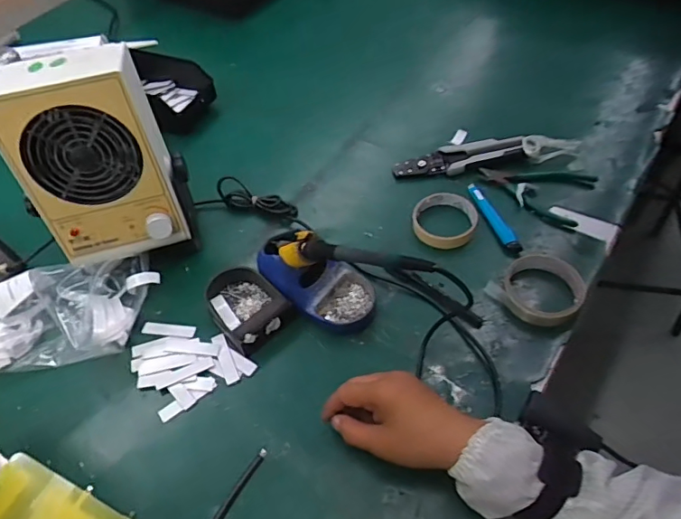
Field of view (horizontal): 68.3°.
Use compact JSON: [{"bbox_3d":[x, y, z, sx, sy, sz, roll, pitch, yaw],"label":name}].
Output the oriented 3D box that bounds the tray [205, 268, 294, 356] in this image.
[{"bbox_3d":[-0.117,0.050,0.595,0.076,0.031,0.117,-36,58,-21],"label":"tray"}]

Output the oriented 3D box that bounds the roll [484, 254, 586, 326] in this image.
[{"bbox_3d":[0.237,0.032,0.588,0.096,0.027,0.091,-2,52,3],"label":"roll"}]

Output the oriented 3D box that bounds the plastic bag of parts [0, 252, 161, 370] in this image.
[{"bbox_3d":[-0.329,0.062,0.583,0.228,0.061,0.114,-19,54,-11],"label":"plastic bag of parts"}]

